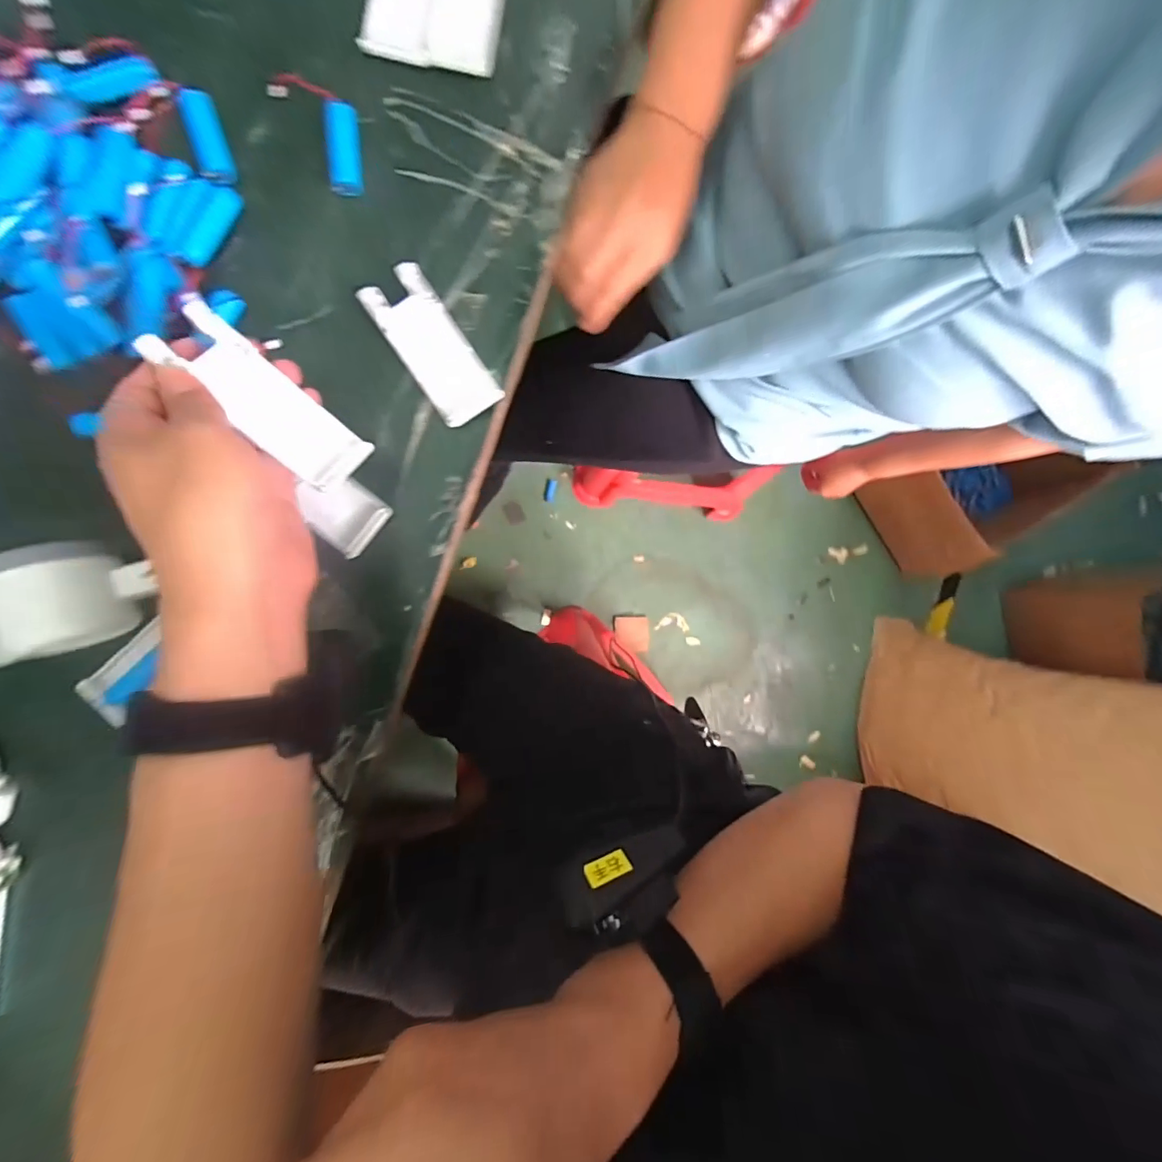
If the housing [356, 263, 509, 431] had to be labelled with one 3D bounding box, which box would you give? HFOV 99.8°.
[{"bbox_3d":[-0.097,-0.154,0.324,0.043,0.013,0.105,-34,94,-4],"label":"housing"}]

